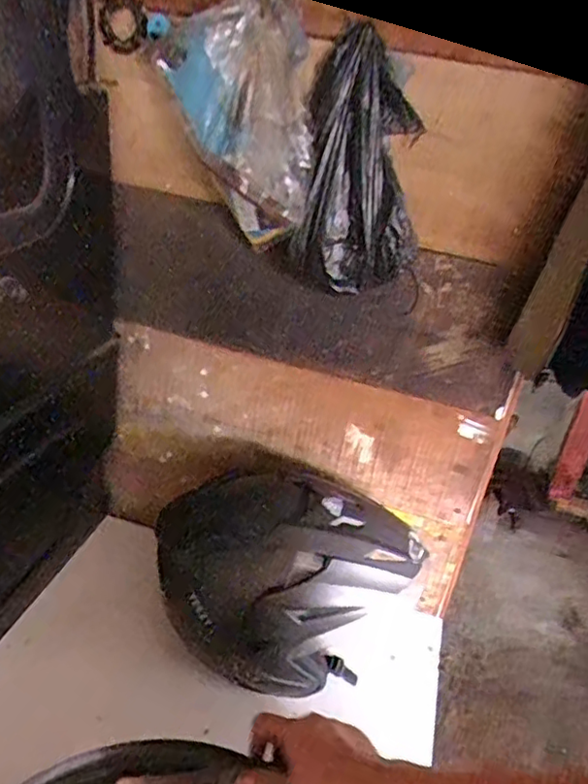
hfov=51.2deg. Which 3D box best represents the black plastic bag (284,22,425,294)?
[{"bbox_3d":[0.073,-0.234,0.660,0.131,0.247,0.053,13,29,12],"label":"black plastic bag"}]

